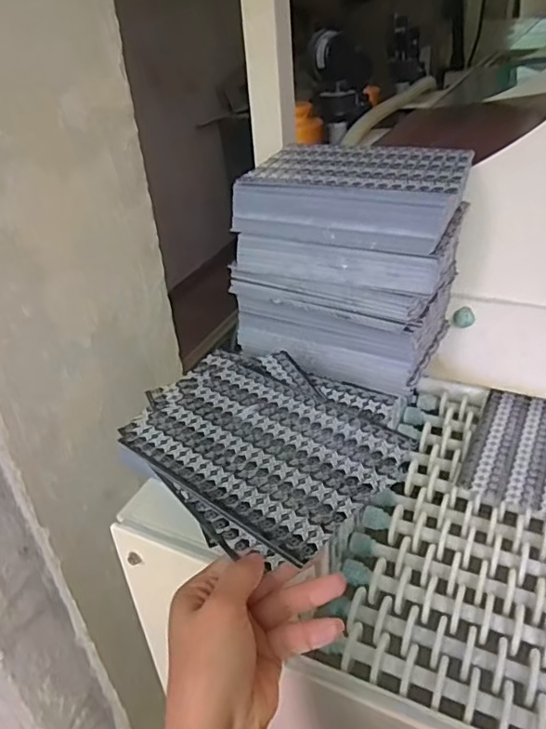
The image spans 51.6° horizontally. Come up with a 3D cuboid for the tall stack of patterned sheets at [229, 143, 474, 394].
[{"bbox_3d":[0.079,-0.110,0.593,0.203,0.193,0.148,12,37,23],"label":"tall stack of patterned sheets"}]

